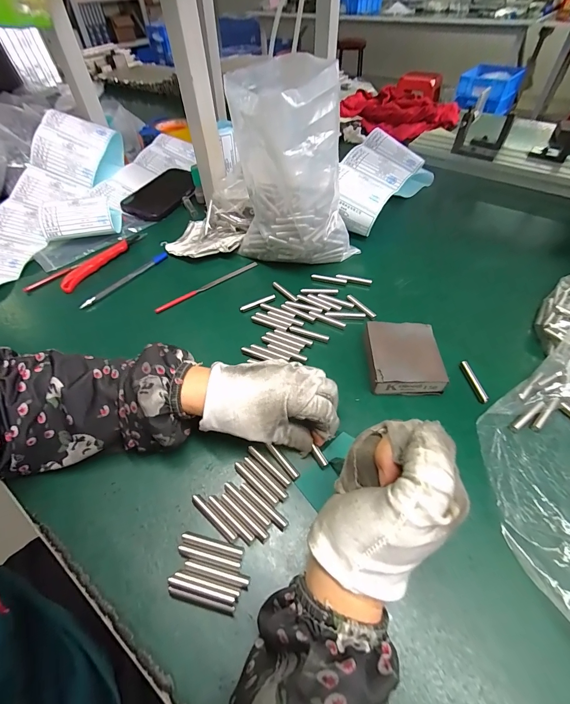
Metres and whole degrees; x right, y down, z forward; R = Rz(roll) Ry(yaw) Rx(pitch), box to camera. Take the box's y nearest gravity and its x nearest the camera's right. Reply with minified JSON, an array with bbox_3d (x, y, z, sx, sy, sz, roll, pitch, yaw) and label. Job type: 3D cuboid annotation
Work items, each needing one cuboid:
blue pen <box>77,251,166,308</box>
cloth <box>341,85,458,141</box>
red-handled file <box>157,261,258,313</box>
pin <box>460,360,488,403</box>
[{"bbox_3d":[-0.218,-0.101,0.456,0.012,0.009,0.140,28,56,22],"label":"blue pen"},{"bbox_3d":[0.265,-0.592,0.820,0.199,0.057,0.257,-24,54,-18],"label":"cloth"},{"bbox_3d":[-0.101,-0.088,0.443,0.156,0.008,0.012,-33,57,-23],"label":"red-handled file"},{"bbox_3d":[0.194,0.029,0.337,0.008,0.008,0.048,-7,51,-5],"label":"pin"}]

